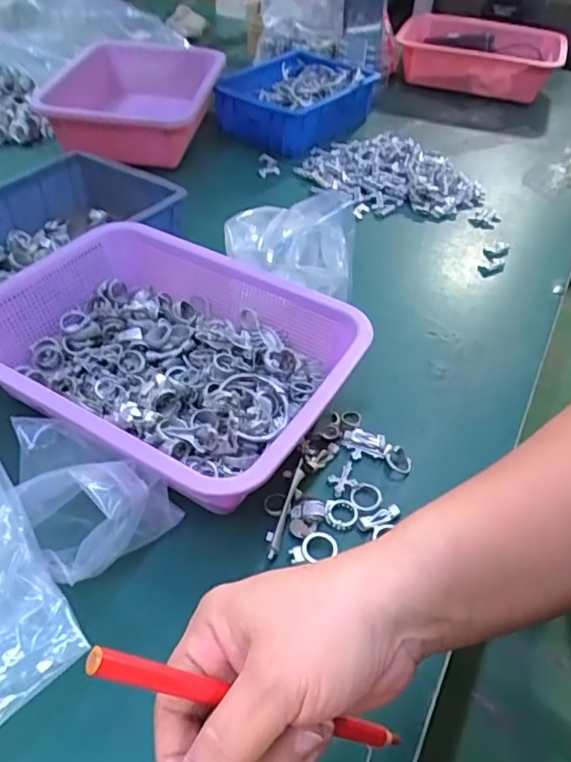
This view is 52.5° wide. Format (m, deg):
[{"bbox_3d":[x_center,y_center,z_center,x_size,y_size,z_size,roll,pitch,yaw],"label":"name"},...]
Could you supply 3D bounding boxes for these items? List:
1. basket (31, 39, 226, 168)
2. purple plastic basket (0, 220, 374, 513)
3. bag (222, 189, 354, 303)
[{"bbox_3d":[-0.218,-0.419,0.861,0.219,0.080,0.287,5,46,-2],"label":"basket"},{"bbox_3d":[-0.103,-0.023,0.493,0.300,0.074,0.224,24,48,19],"label":"purple plastic basket"},{"bbox_3d":[0.006,-0.138,0.602,0.129,0.065,0.147,4,45,-1],"label":"bag"}]

